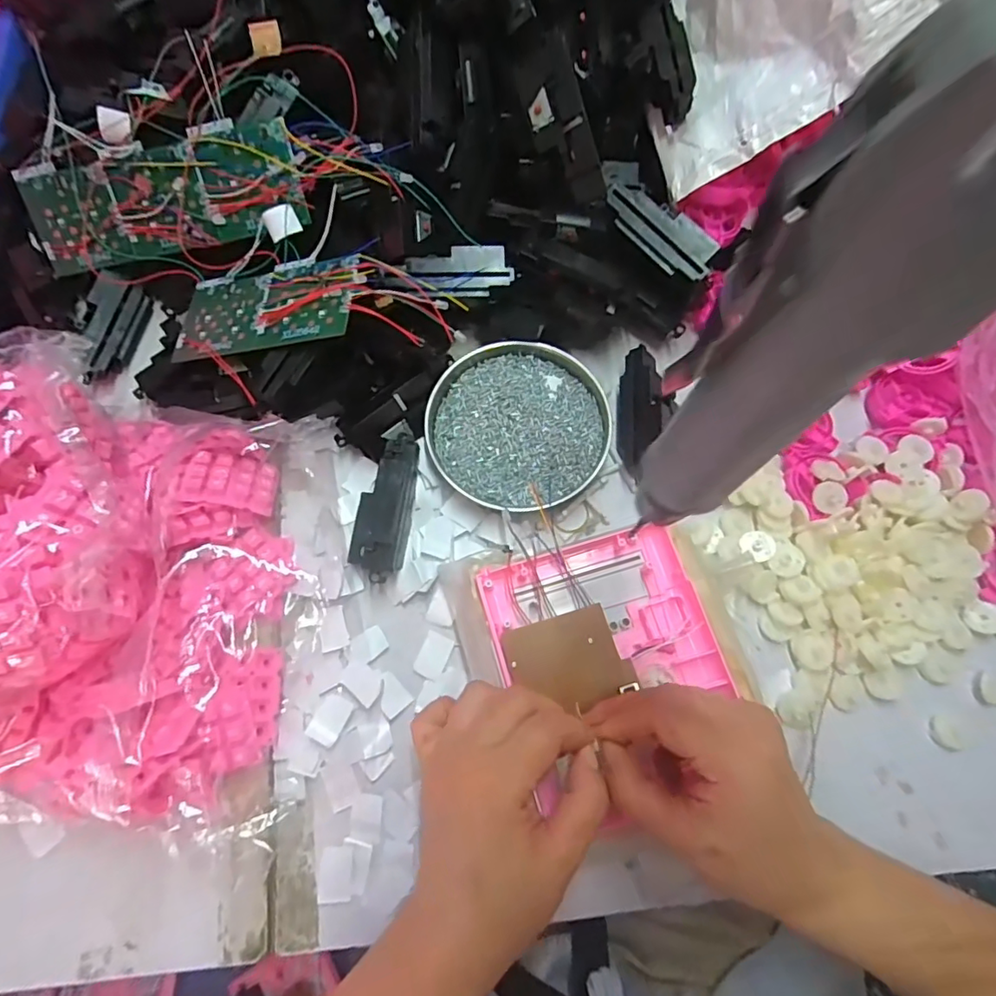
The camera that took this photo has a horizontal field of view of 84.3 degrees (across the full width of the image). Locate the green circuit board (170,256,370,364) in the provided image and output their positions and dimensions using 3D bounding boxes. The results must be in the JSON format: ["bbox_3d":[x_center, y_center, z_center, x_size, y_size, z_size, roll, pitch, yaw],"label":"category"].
[{"bbox_3d":[-0.164,-0.136,0.391,0.148,0.010,0.070,-1,75,19],"label":"green circuit board"}]

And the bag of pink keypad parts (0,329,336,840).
[{"bbox_3d":[-0.255,0.054,0.328,0.240,0.123,0.283,9,76,3],"label":"bag of pink keypad parts"}]

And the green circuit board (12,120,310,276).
[{"bbox_3d":[-0.251,-0.224,0.410,0.215,0.008,0.071,-7,112,8],"label":"green circuit board"}]

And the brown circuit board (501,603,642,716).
[{"bbox_3d":[0.044,0.103,0.347,0.072,0.009,0.056,-17,76,-4],"label":"brown circuit board"}]

